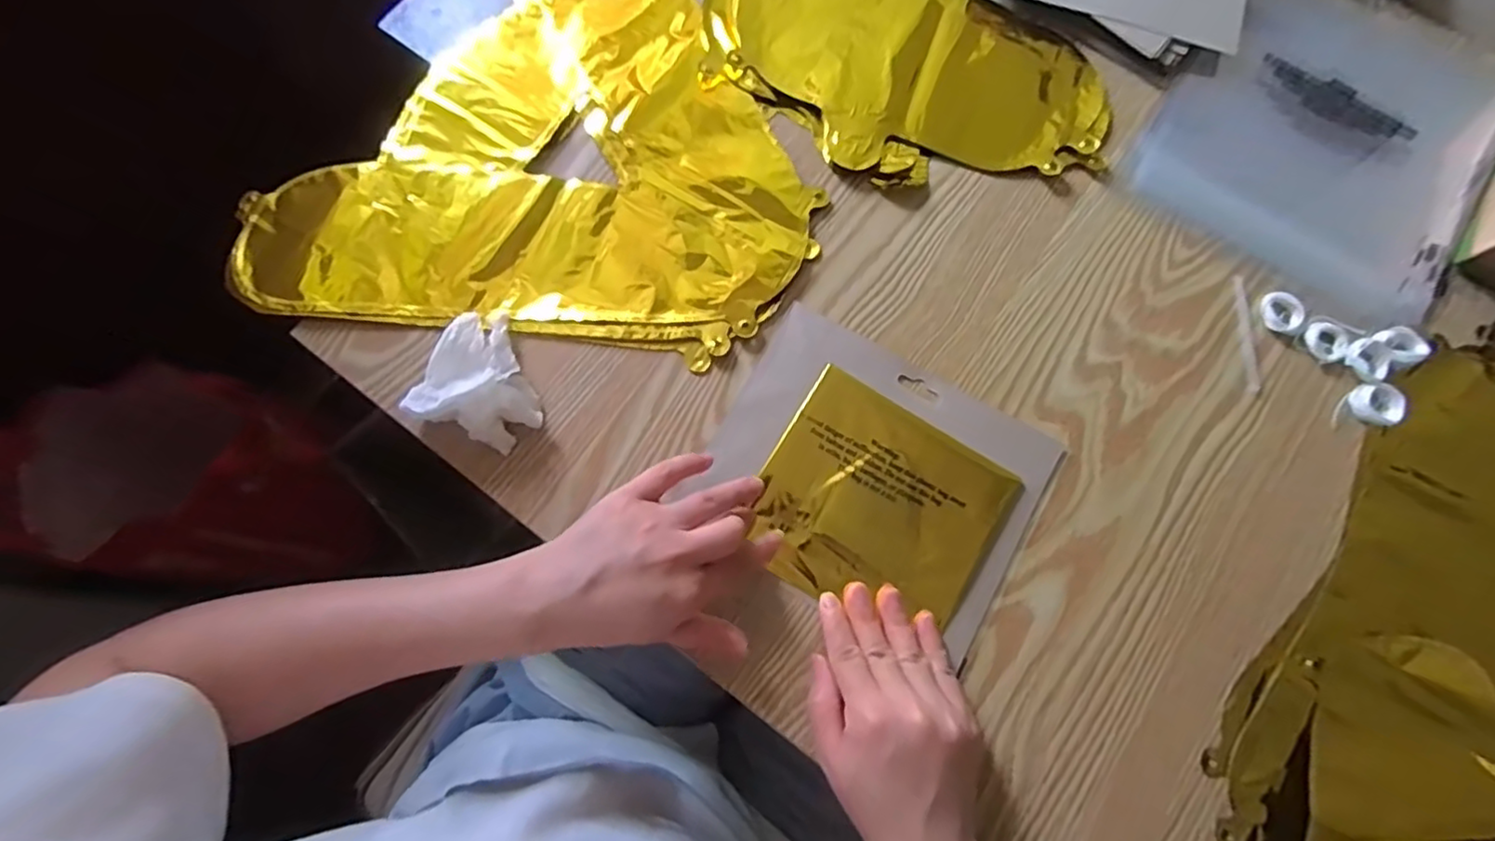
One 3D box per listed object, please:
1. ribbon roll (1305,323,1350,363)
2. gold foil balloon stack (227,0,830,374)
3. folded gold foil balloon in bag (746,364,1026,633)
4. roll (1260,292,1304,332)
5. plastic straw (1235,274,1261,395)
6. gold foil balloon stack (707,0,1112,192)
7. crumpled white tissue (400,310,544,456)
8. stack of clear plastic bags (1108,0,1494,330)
[{"bbox_3d":[0.374,-0.051,0.425,0.025,0.004,0.026,0,77,-1],"label":"ribbon roll"},{"bbox_3d":[-0.132,-0.233,0.461,0.360,0.007,0.362,7,77,0],"label":"gold foil balloon stack"},{"bbox_3d":[0.079,0.053,0.403,0.139,0.005,0.126,31,78,6],"label":"folded gold foil balloon in bag"},{"bbox_3d":[0.349,-0.071,0.430,0.023,0.007,0.027,-14,77,-5],"label":"roll"},{"bbox_3d":[0.327,-0.057,0.430,0.009,0.004,0.081,3,77,-1],"label":"plastic straw"},{"bbox_3d":[0.101,-0.373,0.495,0.259,0.016,0.419,-5,77,-2],"label":"gold foil balloon stack"},{"bbox_3d":[-0.155,-0.025,0.401,0.070,0.031,0.075,23,77,4],"label":"crumpled white tissue"},{"bbox_3d":[0.420,-0.218,0.469,0.216,0.007,0.263,32,78,6],"label":"stack of clear plastic bags"}]

